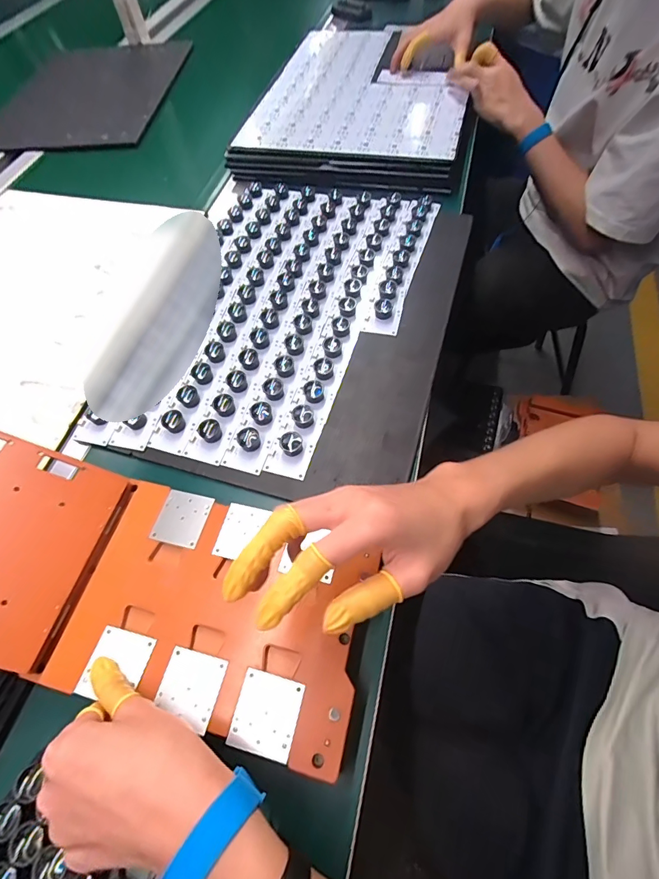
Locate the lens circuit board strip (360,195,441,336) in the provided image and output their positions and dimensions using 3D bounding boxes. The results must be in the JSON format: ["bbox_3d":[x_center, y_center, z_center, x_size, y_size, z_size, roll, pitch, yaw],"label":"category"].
[{"bbox_3d":[0.099,-0.243,0.563,0.046,0.023,0.263,15,62,12],"label":"lens circuit board strip"}]

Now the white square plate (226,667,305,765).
[{"bbox_3d":[-0.045,0.192,0.294,0.044,0.004,0.047,11,62,10],"label":"white square plate"}]

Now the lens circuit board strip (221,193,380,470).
[{"bbox_3d":[-0.019,-0.168,0.524,0.052,0.017,0.464,14,62,11],"label":"lens circuit board strip"}]

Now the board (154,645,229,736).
[{"bbox_3d":[-0.102,0.180,0.306,0.043,0.004,0.043,11,62,10],"label":"board"}]

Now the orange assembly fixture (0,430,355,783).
[{"bbox_3d":[-0.197,0.098,0.325,0.446,0.065,0.168,23,63,-2],"label":"orange assembly fixture"}]

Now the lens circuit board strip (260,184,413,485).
[{"bbox_3d":[0.025,-0.168,0.521,0.053,0.018,0.477,14,62,12],"label":"lens circuit board strip"}]

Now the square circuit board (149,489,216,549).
[{"bbox_3d":[-0.131,0.070,0.372,0.044,0.004,0.046,12,62,10],"label":"square circuit board"}]

